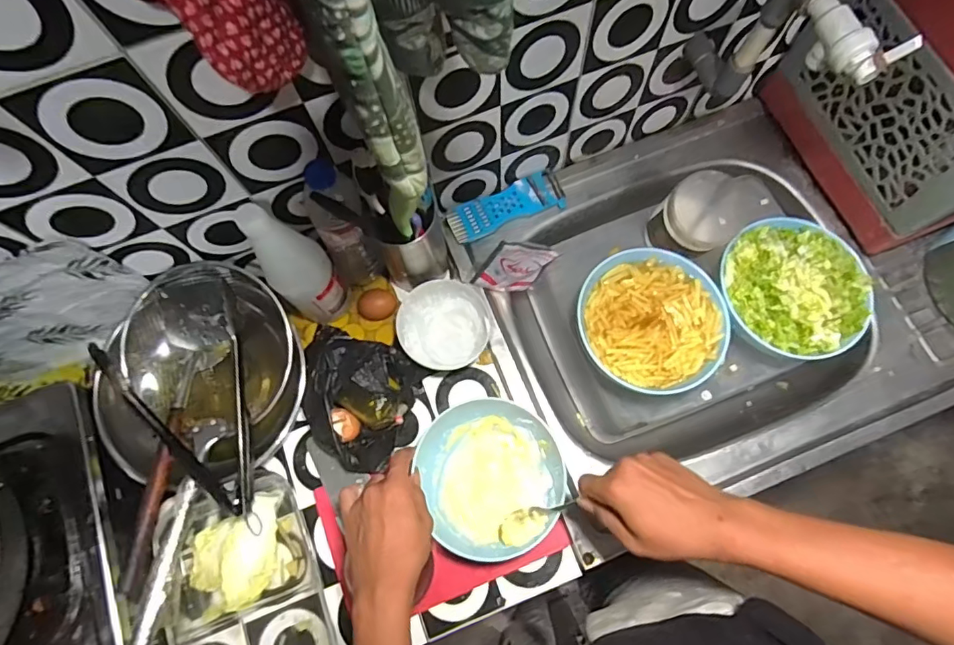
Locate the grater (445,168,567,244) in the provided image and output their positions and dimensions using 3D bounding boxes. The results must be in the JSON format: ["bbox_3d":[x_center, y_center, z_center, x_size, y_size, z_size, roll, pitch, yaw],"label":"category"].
[{"bbox_3d":[0.044,-0.167,0.742,0.171,0.017,0.055,-22,74,-4],"label":"grater"}]

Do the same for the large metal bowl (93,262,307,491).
[{"bbox_3d":[-0.333,0.065,0.631,0.216,0.092,0.247,34,78,11],"label":"large metal bowl"}]

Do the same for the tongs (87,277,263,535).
[{"bbox_3d":[-0.305,0.105,0.600,0.166,0.062,0.276,-32,75,-7],"label":"tongs"}]

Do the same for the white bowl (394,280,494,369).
[{"bbox_3d":[-0.042,0.007,0.679,0.114,0.046,0.115,-1,74,2],"label":"white bowl"}]

